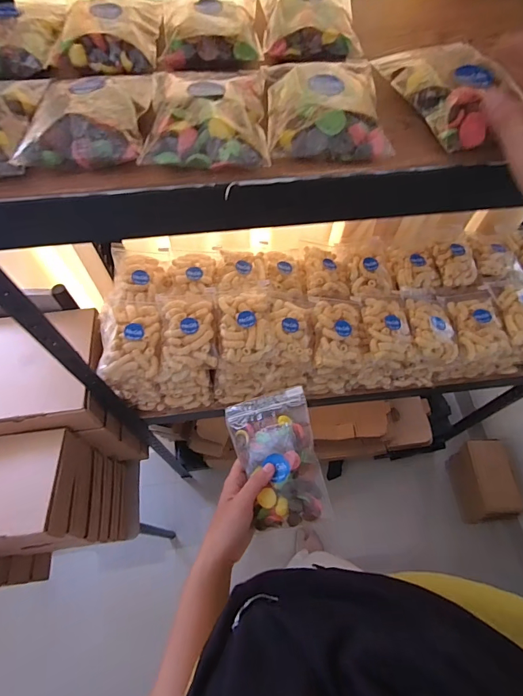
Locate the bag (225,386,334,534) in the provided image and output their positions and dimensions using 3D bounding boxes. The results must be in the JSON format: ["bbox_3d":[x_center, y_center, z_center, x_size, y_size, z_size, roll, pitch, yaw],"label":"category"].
[{"bbox_3d":[0.019,0.120,0.418,0.092,0.025,0.138,-19,70,10],"label":"bag"}]

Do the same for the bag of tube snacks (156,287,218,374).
[{"bbox_3d":[-0.115,-0.034,0.607,0.090,0.038,0.137,-9,63,-4],"label":"bag of tube snacks"}]

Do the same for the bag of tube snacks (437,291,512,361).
[{"bbox_3d":[0.371,-0.046,0.666,0.077,0.052,0.150,-2,63,-1],"label":"bag of tube snacks"}]

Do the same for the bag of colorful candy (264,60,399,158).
[{"bbox_3d":[0.050,-0.198,0.302,0.090,0.025,0.123,-2,63,0],"label":"bag of colorful candy"}]

